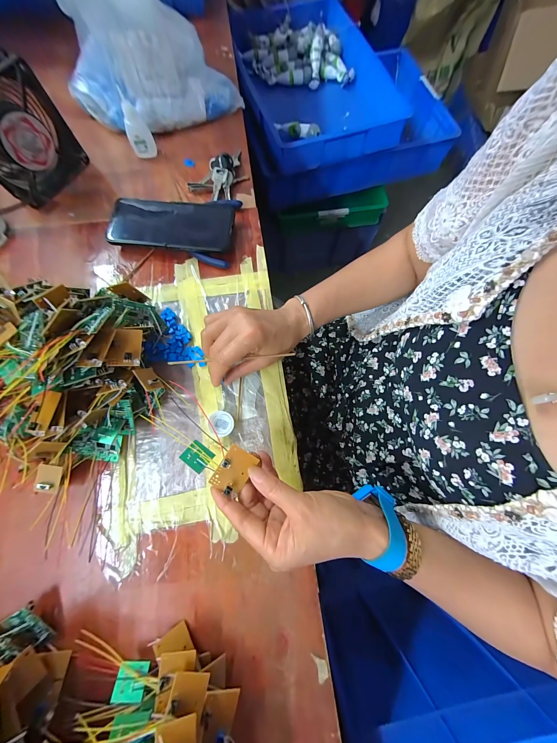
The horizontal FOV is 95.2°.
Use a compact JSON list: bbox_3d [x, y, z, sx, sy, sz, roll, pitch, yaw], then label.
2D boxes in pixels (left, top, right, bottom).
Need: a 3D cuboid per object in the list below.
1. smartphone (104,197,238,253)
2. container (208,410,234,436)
[{"bbox_3d":[-0.153,-0.211,0.365,0.169,0.009,0.077,4,77,2],"label":"smartphone"},{"bbox_3d":[-0.069,0.063,0.310,0.031,0.008,0.028,27,77,6],"label":"container"}]

